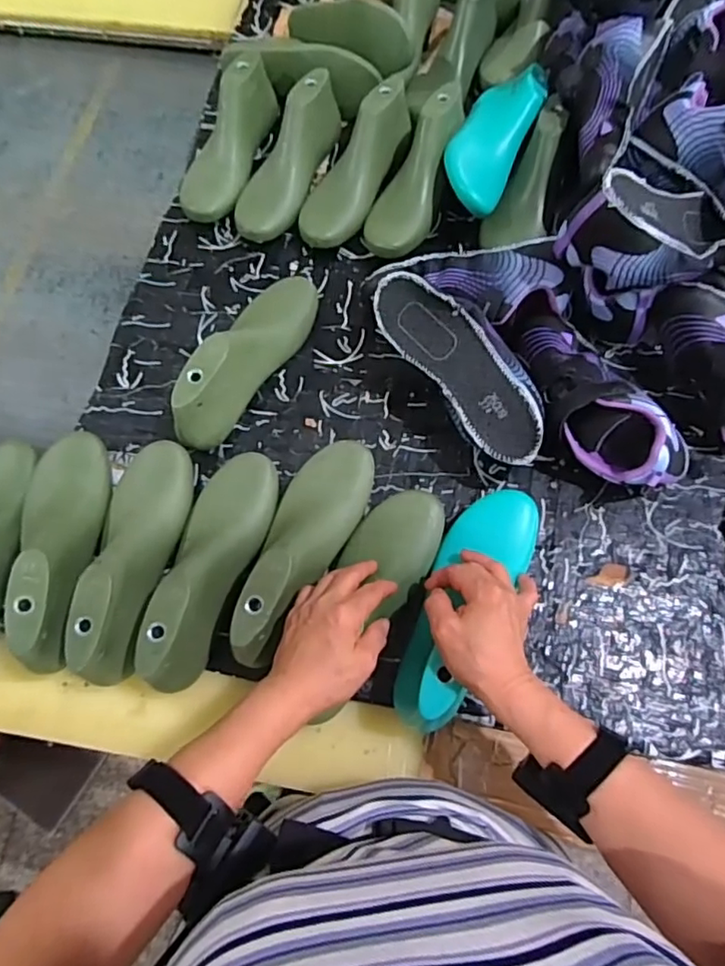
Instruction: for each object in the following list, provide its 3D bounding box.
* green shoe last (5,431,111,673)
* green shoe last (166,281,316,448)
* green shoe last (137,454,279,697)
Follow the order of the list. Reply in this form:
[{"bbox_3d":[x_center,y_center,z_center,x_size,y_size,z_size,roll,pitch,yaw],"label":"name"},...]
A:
[{"bbox_3d":[-0.292,0.050,0.561,0.077,0.083,0.240,-8,53,-2],"label":"green shoe last"},{"bbox_3d":[-0.128,-0.148,0.647,0.069,0.104,0.244,26,60,11],"label":"green shoe last"},{"bbox_3d":[-0.146,0.073,0.556,0.077,0.084,0.229,13,58,6],"label":"green shoe last"}]

